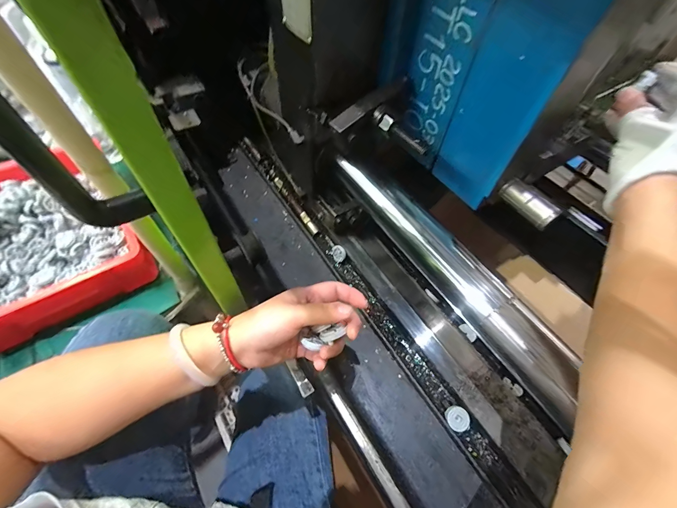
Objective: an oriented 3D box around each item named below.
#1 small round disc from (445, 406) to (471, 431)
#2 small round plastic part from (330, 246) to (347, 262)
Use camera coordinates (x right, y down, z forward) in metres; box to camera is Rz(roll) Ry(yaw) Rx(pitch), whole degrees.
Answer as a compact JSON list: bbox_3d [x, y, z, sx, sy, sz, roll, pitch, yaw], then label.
[{"bbox_3d":[0.158,0.219,0.411,0.029,0.010,0.029,-9,59,15],"label":"small round disc"},{"bbox_3d":[0.000,-0.001,0.550,0.026,0.014,0.028,-39,91,9],"label":"small round plastic part"}]

